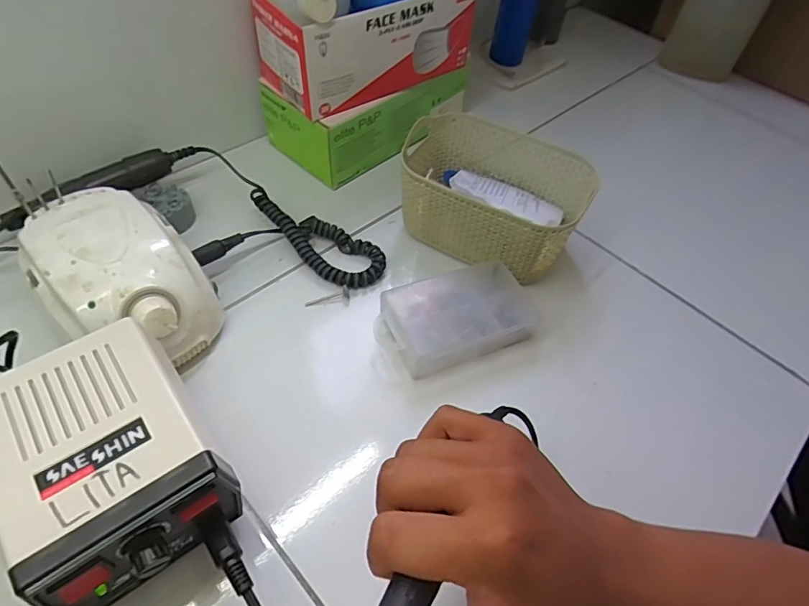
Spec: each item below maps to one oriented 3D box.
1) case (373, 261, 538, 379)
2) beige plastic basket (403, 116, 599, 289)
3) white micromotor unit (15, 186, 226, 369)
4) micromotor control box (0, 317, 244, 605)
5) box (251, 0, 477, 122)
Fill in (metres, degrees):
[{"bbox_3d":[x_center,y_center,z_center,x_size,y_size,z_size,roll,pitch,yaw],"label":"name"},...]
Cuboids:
[{"bbox_3d":[0.044,0.010,0.419,0.134,0.032,0.074,-19,56,-20],"label":"case"},{"bbox_3d":[0.081,-0.103,0.478,0.162,0.078,0.118,25,53,14],"label":"beige plastic basket"},{"bbox_3d":[-0.216,-0.016,0.382,0.138,0.081,0.099,34,56,20],"label":"white micromotor unit"},{"bbox_3d":[-0.170,0.098,0.294,0.103,0.084,0.137,-28,59,-25],"label":"micromotor control box"},{"bbox_3d":[-0.034,-0.269,0.497,0.199,0.085,0.088,-28,59,-25],"label":"box"}]

